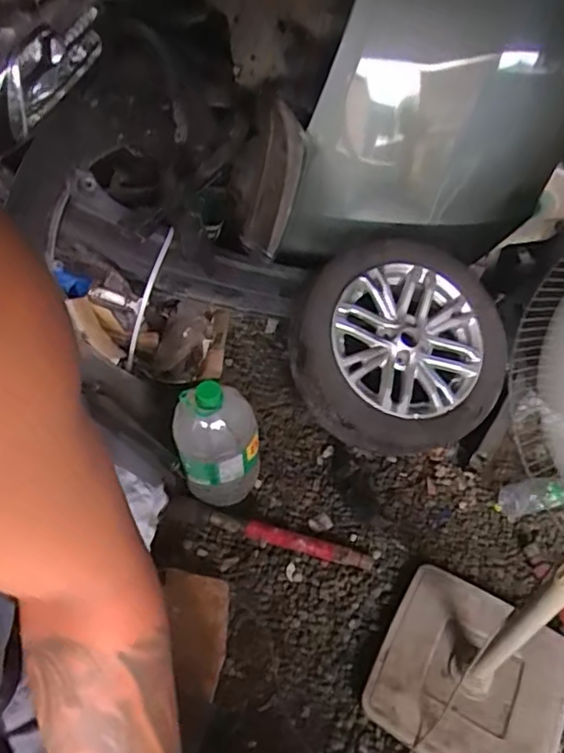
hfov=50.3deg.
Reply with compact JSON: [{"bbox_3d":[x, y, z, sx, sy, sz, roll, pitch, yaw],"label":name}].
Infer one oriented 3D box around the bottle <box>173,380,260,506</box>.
[{"bbox_3d":[-0.139,0.136,1.293,0.167,0.349,0.131,-6,50,-12],"label":"bottle"}]

